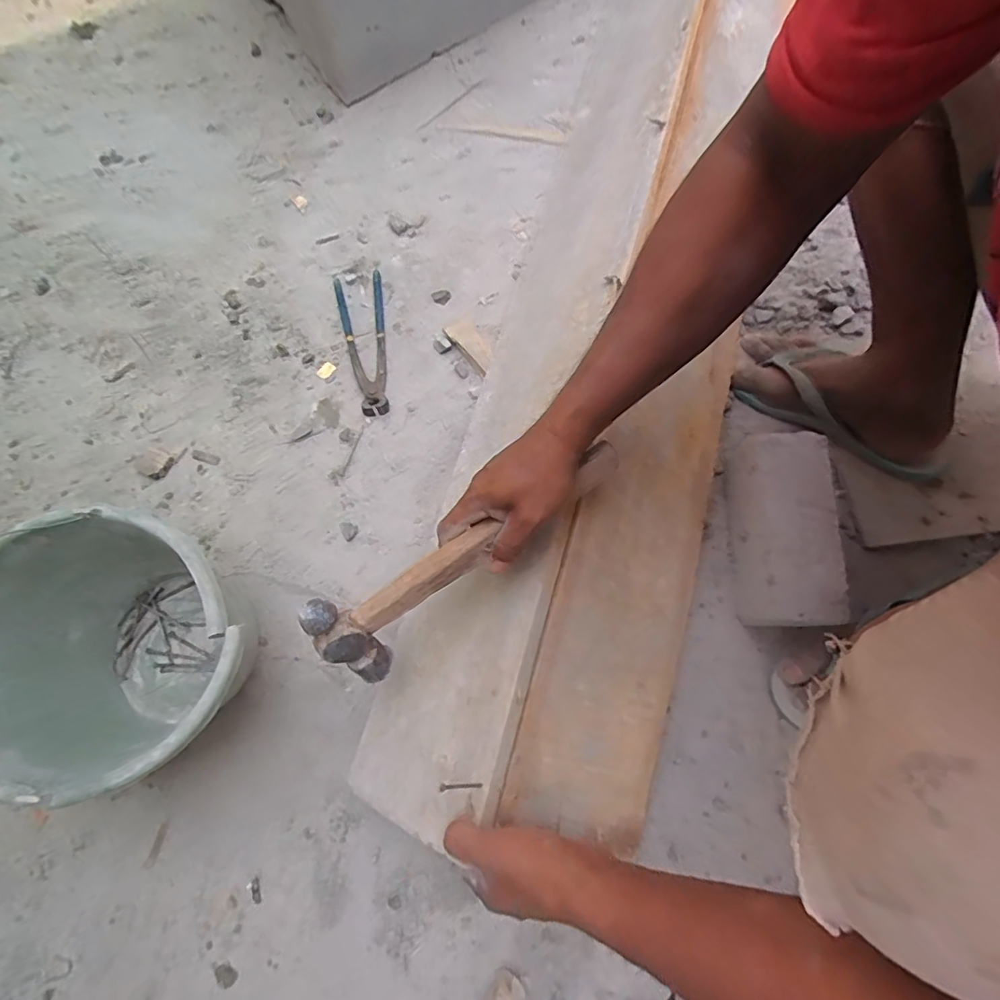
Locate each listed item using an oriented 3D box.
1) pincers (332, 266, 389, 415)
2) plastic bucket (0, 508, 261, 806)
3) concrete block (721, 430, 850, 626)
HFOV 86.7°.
[{"bbox_3d":[-0.181,-0.212,0.707,0.063,0.017,0.215,-11,72,-2],"label":"pincers"},{"bbox_3d":[-0.352,0.147,0.518,0.240,0.176,0.226,0,72,1],"label":"plastic bucket"},{"bbox_3d":[0.305,0.031,0.574,0.078,0.091,0.205,3,72,2],"label":"concrete block"}]

